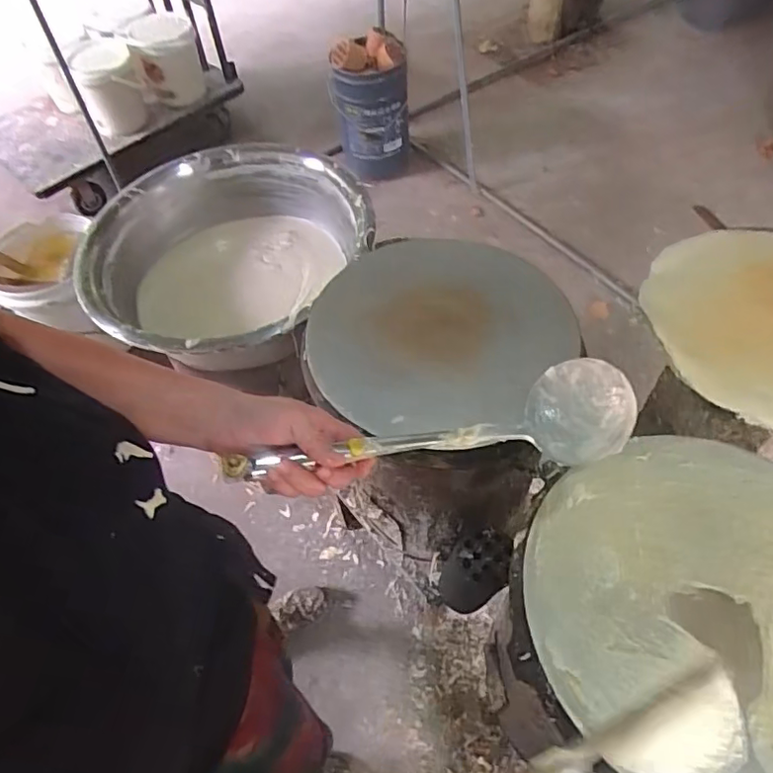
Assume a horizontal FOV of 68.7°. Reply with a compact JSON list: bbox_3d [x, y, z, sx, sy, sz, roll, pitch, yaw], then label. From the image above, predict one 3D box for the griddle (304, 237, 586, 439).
[{"bbox_3d":[0.071,-0.099,0.824,0.353,0.085,0.330,-2,55,2],"label":"griddle"}]

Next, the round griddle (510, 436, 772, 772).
[{"bbox_3d":[0.340,0.236,0.584,0.390,0.033,0.374,-2,55,2],"label":"round griddle"}]

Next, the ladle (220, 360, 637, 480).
[{"bbox_3d":[0.041,0.039,0.475,0.336,0.063,0.087,-7,55,-12],"label":"ladle"}]

